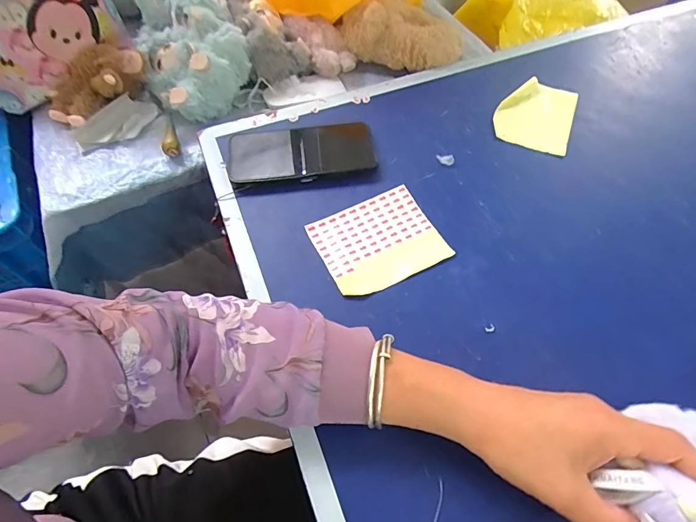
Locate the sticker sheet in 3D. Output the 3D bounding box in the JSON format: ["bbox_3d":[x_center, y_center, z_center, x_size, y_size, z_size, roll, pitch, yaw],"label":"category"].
[{"bbox_3d":[0.032,-0.021,0.424,0.121,0.010,0.099,-24,62,-14],"label":"sticker sheet"}]

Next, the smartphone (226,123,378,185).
[{"bbox_3d":[-0.055,-0.123,0.479,0.170,0.013,0.083,-8,59,-5],"label":"smartphone"}]

